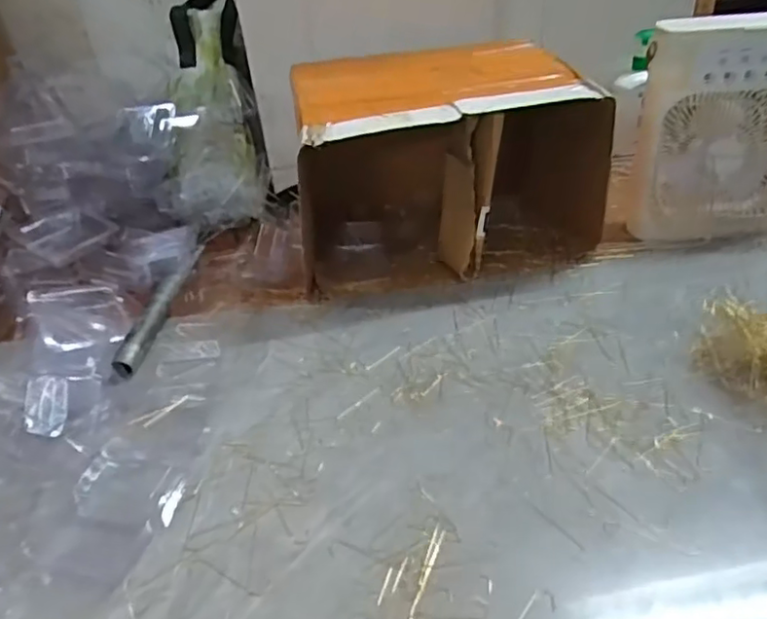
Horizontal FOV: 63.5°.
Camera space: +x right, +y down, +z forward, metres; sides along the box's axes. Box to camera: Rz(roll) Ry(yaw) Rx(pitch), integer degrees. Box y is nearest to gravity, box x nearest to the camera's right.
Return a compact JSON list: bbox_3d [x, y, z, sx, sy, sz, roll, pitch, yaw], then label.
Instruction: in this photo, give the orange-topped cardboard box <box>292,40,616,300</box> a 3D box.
[{"bbox_3d":[0.066,-0.170,0.745,0.339,0.224,0.206,-10,35,-7],"label":"orange-topped cardboard box"}]

